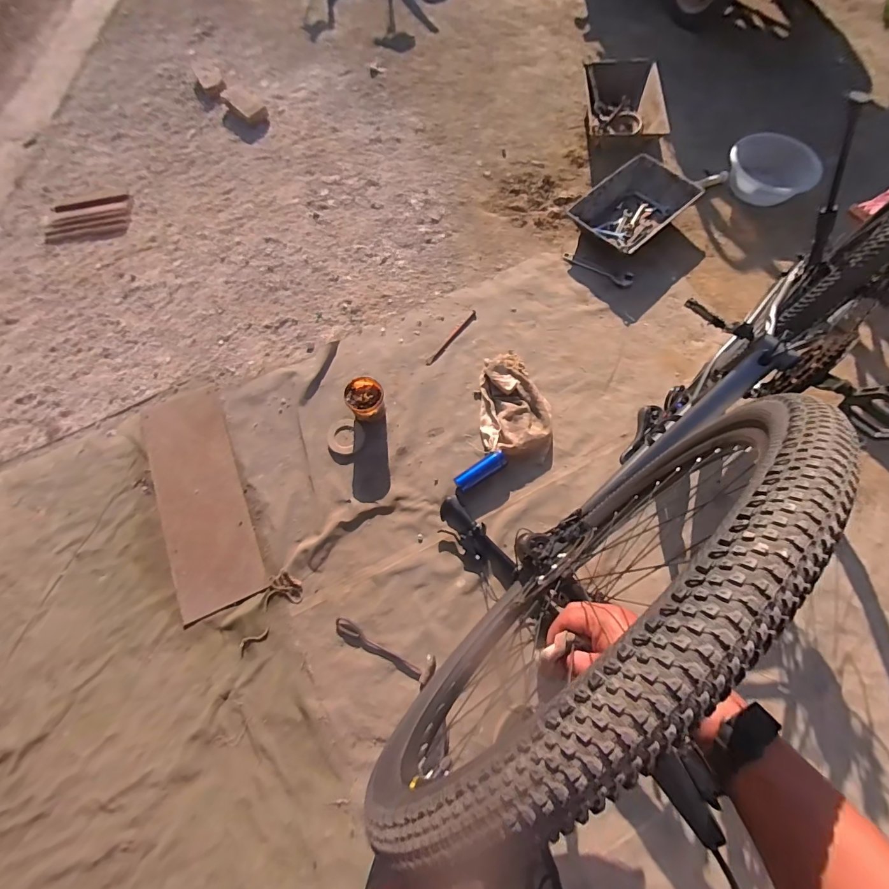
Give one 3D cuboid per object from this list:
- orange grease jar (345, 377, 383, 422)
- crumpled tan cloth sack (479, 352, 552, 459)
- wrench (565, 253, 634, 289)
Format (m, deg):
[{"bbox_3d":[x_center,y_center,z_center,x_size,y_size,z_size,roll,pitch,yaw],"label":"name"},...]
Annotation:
[{"bbox_3d":[-0.258,-0.142,1.311,0.121,0.122,0.131,-31,73,-9],"label":"orange grease jar"},{"bbox_3d":[0.246,-0.140,1.342,0.241,0.070,0.388,1,70,2],"label":"crumpled tan cloth sack"},{"bbox_3d":[0.612,-0.696,1.573,0.288,0.014,0.078,19,72,8],"label":"wrench"}]

